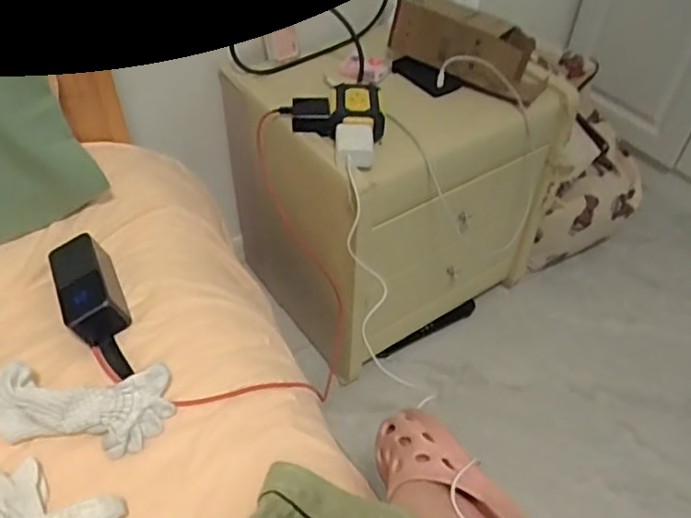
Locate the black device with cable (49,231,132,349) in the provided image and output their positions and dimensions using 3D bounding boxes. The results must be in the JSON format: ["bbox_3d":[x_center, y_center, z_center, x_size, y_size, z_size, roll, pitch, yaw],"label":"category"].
[{"bbox_3d":[-0.288,0.031,0.684,0.064,0.040,0.151,-20,50,-20],"label":"black device with cable"}]

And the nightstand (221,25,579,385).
[{"bbox_3d":[0.067,-0.147,1.164,0.493,0.482,0.418,-27,53,-25],"label":"nightstand"}]

